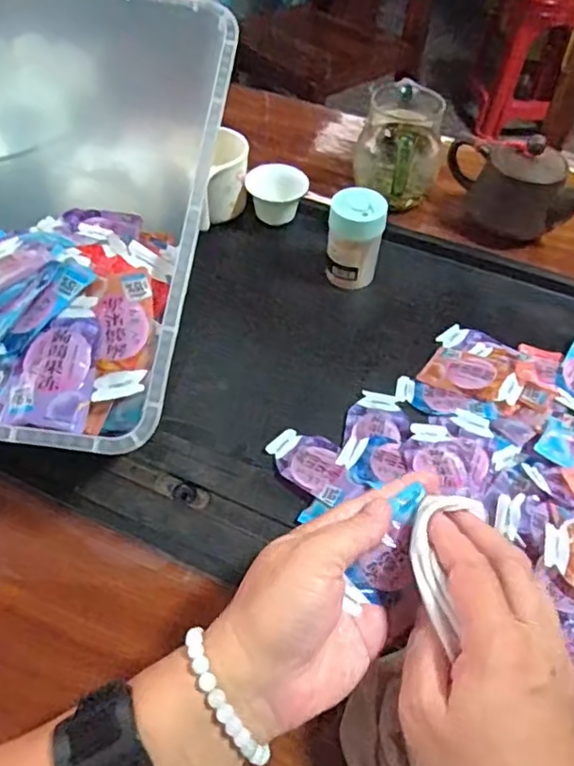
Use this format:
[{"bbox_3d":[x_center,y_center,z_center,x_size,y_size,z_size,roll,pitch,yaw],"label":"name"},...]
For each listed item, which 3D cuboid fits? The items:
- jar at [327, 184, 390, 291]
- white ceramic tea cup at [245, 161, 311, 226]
[{"bbox_3d":[0.060,-0.127,0.535,0.049,0.081,0.043,9,52,4],"label":"jar"},{"bbox_3d":[-0.010,-0.189,0.592,0.045,0.038,0.053,33,57,21],"label":"white ceramic tea cup"}]

